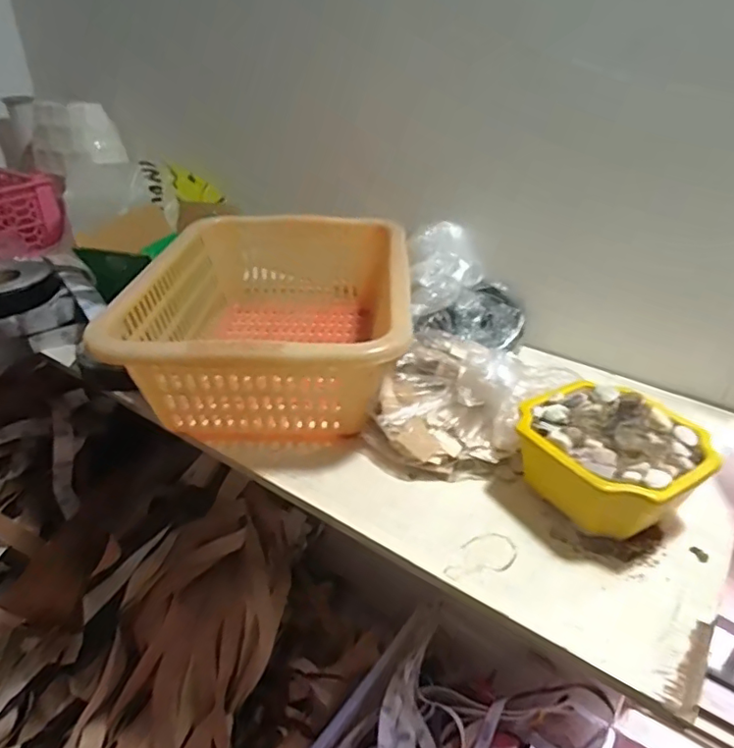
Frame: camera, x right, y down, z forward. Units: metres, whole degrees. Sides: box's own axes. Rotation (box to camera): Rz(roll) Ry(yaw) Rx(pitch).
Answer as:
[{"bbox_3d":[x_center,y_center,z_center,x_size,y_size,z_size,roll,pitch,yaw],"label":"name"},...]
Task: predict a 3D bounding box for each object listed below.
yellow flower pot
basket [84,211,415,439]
[{"bbox_3d":[0.160,0.054,0.369,0.106,0.083,0.107,-13,33,-23],"label":"yellow flower pot"},{"bbox_3d":[-0.082,-0.052,0.509,0.225,0.104,0.297,2,30,0],"label":"basket"}]

